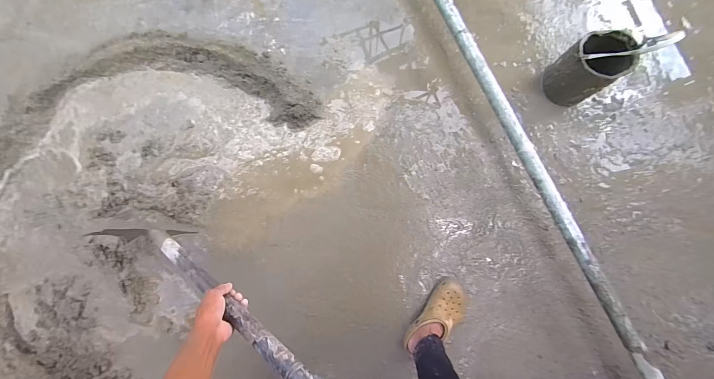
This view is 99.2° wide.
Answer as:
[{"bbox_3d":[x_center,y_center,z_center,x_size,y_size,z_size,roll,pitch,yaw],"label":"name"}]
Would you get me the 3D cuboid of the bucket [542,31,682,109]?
[{"bbox_3d":[0.715,-0.383,0.895,0.177,0.307,0.155,-36,84,-1],"label":"bucket"}]

